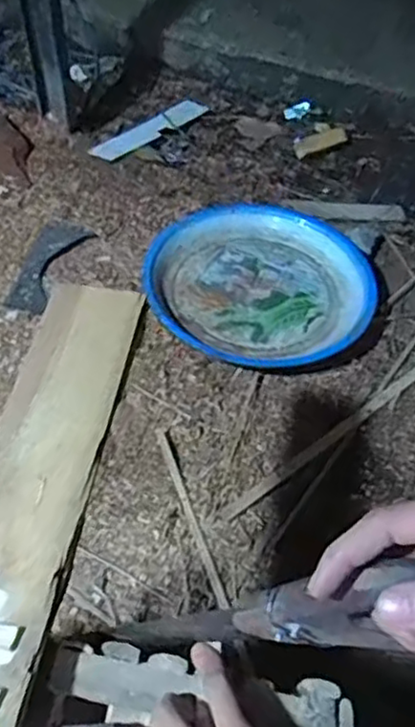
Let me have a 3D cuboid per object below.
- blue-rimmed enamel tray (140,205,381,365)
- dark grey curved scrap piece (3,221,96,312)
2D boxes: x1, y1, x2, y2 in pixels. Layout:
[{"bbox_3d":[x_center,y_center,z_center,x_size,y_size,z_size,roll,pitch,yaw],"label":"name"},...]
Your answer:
[{"bbox_3d":[0.085,-0.145,1.175,0.387,0.041,0.374,22,55,16],"label":"blue-rimmed enamel tray"},{"bbox_3d":[-0.278,-0.179,1.202,0.091,0.023,0.215,10,54,6],"label":"dark grey curved scrap piece"}]

